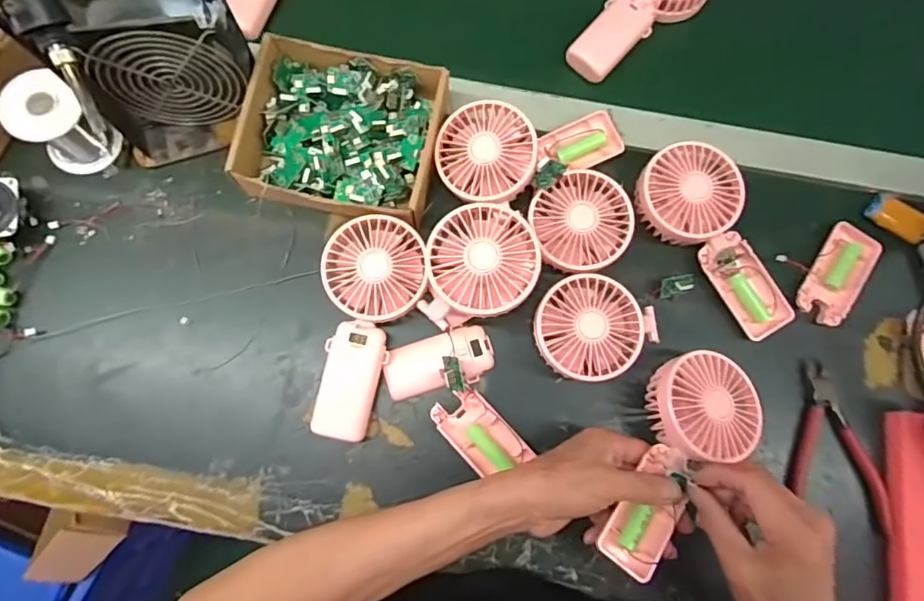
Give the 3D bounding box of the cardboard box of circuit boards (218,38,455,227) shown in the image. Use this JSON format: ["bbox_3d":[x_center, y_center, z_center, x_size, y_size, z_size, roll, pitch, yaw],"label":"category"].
[{"bbox_3d":[-0.106,-0.147,0.471,0.165,0.043,0.146,10,78,0],"label":"cardboard box of circuit boards"}]

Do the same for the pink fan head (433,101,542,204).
[{"bbox_3d":[0.022,-0.129,0.462,0.085,0.029,0.087,-12,78,-4],"label":"pink fan head"}]

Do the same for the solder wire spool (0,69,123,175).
[{"bbox_3d":[-0.351,-0.154,0.462,0.061,0.062,0.061,44,80,7],"label":"solder wire spool"}]

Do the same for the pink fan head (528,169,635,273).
[{"bbox_3d":[0.106,-0.067,0.468,0.087,0.033,0.084,0,78,-2],"label":"pink fan head"}]

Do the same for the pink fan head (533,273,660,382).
[{"bbox_3d":[0.110,0.022,0.458,0.102,0.044,0.090,-38,81,-9],"label":"pink fan head"}]

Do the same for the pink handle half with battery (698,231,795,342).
[{"bbox_3d":[0.256,-0.016,0.474,0.046,0.025,0.096,-31,80,-8],"label":"pink handle half with battery"}]

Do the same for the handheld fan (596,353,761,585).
[{"bbox_3d":[0.169,0.123,0.413,0.084,0.033,0.182,33,76,5],"label":"handheld fan"}]

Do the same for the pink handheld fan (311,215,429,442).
[{"bbox_3d":[-0.077,0.025,0.451,0.085,0.046,0.184,3,78,-1],"label":"pink handheld fan"}]

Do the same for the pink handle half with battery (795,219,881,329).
[{"bbox_3d":[0.349,-0.025,0.492,0.048,0.017,0.099,35,79,6],"label":"pink handle half with battery"}]

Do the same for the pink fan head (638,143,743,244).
[{"bbox_3d":[0.202,-0.096,0.480,0.087,0.046,0.085,0,78,-2],"label":"pink fan head"}]

